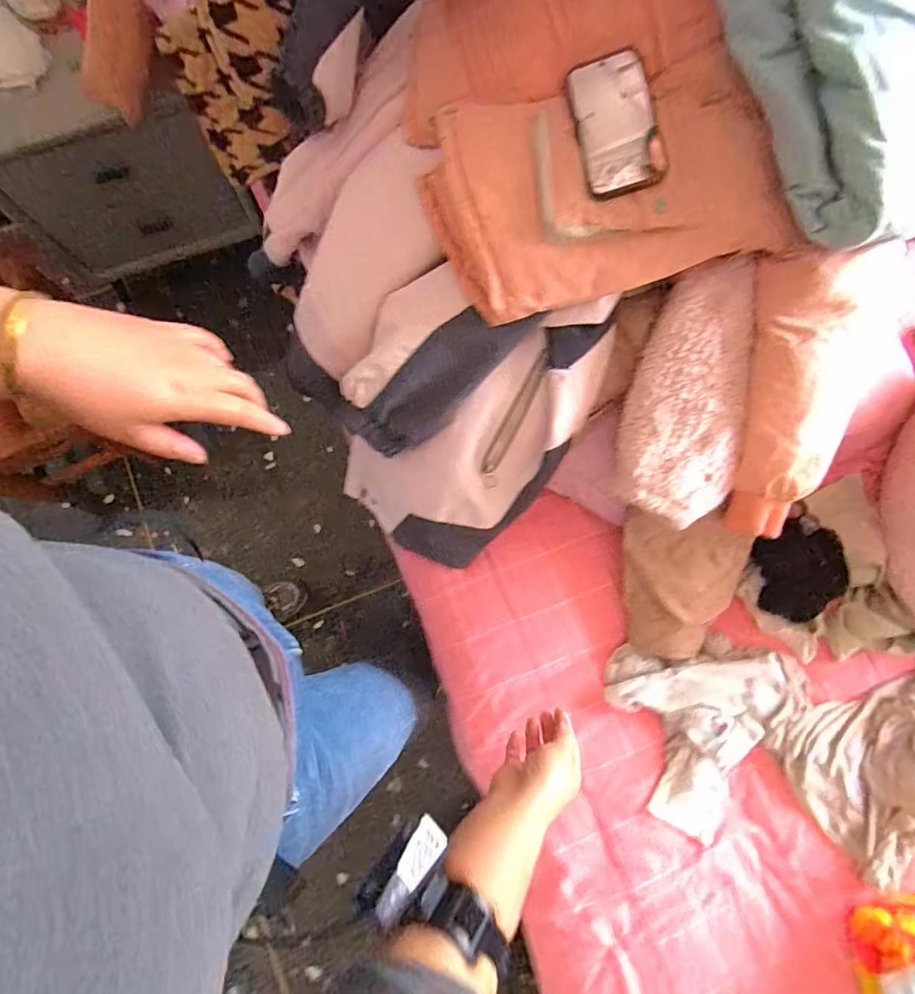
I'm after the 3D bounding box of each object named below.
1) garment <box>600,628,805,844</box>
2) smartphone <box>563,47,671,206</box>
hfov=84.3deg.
[{"bbox_3d":[0.301,0.276,0.639,0.219,0.045,0.242,38,81,6],"label":"garment"},{"bbox_3d":[0.157,-0.370,0.503,0.075,0.008,0.150,-9,81,9],"label":"smartphone"}]

